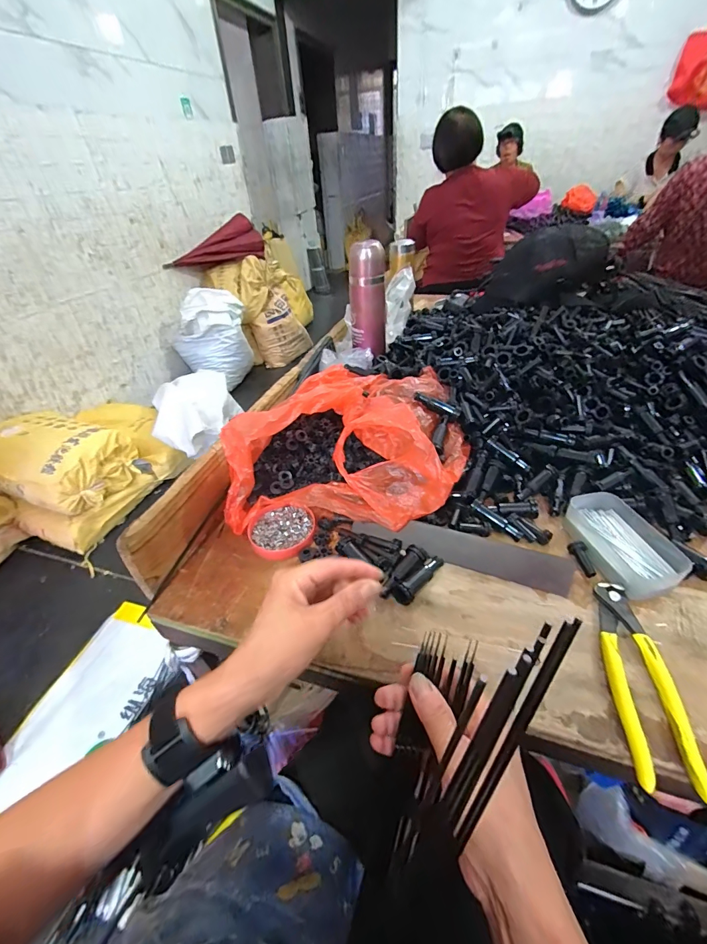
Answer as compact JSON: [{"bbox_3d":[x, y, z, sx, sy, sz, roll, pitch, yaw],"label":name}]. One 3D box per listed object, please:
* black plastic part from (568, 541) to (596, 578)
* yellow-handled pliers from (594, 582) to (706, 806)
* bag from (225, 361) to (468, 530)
[{"bbox_3d":[0.252,0.095,0.417,0.018,0.014,0.038,-7,54,-4],"label":"black plastic part"},{"bbox_3d":[0.241,0.170,0.327,0.044,0.015,0.167,5,40,11],"label":"yellow-handled pliers"},{"bbox_3d":[-0.002,-0.056,0.522,0.298,0.113,0.275,2,40,7],"label":"bag"}]

